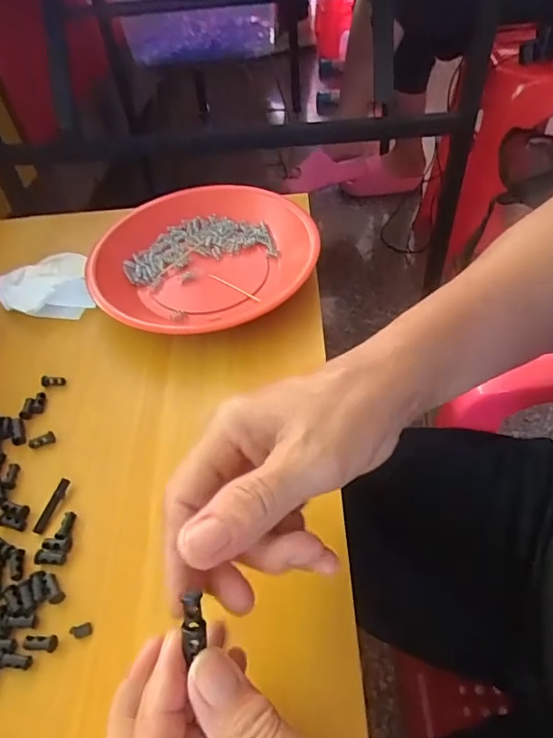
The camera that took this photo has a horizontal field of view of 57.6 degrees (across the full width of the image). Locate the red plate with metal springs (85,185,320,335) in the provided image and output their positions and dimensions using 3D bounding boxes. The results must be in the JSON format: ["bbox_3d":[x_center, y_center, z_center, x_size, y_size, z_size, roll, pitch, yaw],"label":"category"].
[{"bbox_3d":[-0.066,-0.101,0.445,0.193,0.033,0.175,-28,53,-18],"label":"red plate with metal springs"}]

